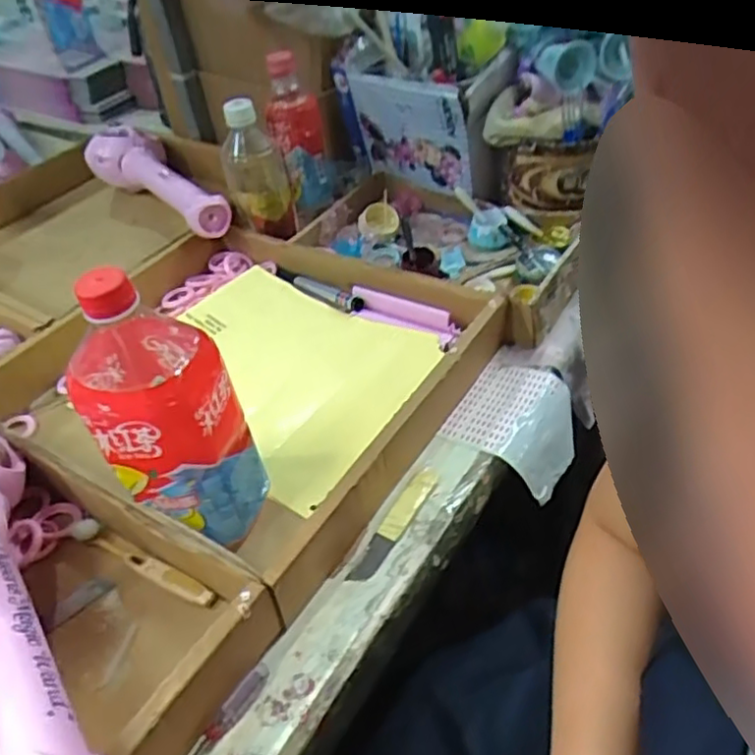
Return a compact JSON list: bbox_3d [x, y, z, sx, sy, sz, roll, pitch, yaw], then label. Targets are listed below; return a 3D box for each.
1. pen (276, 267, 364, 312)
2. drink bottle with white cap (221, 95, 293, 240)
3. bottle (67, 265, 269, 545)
[{"bbox_3d":[-0.067,-0.098,0.727,0.131,0.014,0.017,28,52,32],"label":"pen"},{"bbox_3d":[-0.136,-0.231,0.760,0.067,0.155,0.069,-25,22,-19],"label":"drink bottle with white cap"},{"bbox_3d":[-0.146,0.023,0.459,0.092,0.216,0.104,-28,46,-22],"label":"bottle"}]

